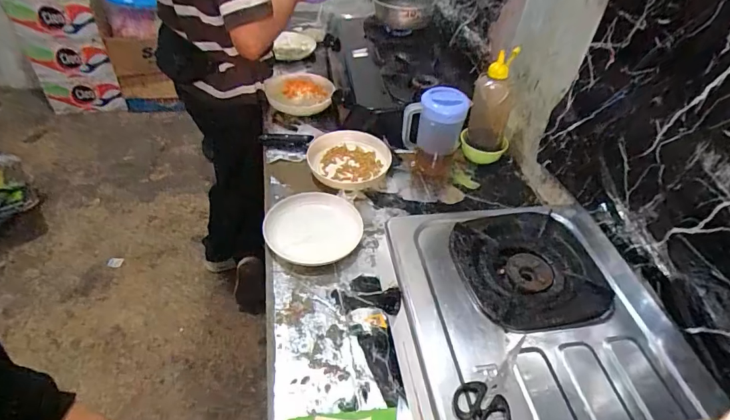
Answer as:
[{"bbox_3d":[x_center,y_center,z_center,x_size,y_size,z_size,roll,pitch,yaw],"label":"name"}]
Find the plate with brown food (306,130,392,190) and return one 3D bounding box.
[{"bbox_3d":[-0.041,-0.111,0.994,0.185,0.048,0.168,9,44,4],"label":"plate with brown food"}]

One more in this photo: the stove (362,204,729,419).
[{"bbox_3d":[0.276,0.279,0.570,0.430,0.133,0.662,-5,44,-10],"label":"stove"}]

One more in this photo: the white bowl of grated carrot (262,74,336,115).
[{"bbox_3d":[-0.169,-0.315,1.175,0.175,0.051,0.178,3,44,-3],"label":"white bowl of grated carrot"}]

